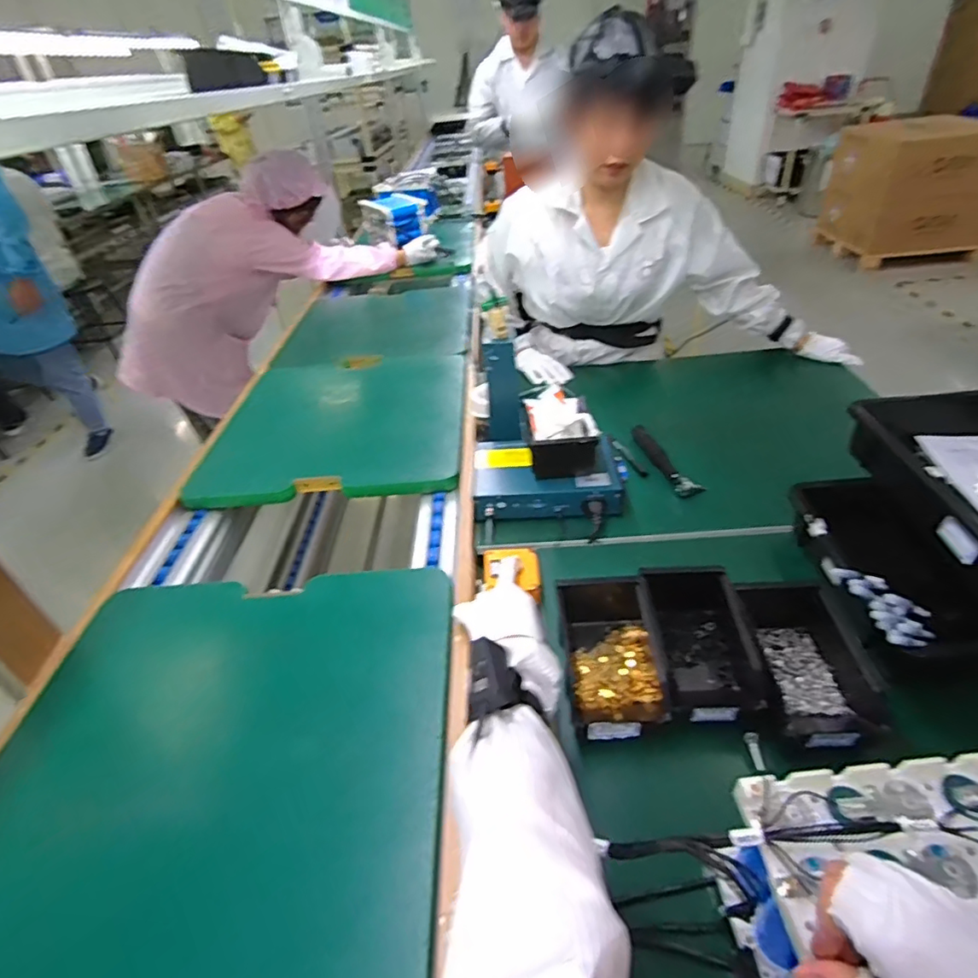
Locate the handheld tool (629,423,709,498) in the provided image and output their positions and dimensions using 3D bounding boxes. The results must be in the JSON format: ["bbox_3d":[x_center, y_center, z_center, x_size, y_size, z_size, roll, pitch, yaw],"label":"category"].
[{"bbox_3d":[0.298,-0.053,0.969,0.039,0.025,0.203,-15,39,-10],"label":"handheld tool"}]

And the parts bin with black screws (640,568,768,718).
[{"bbox_3d":[0.241,0.172,0.652,0.104,0.068,0.192,-5,38,3],"label":"parts bin with black screws"}]

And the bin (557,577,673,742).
[{"bbox_3d":[0.139,0.189,0.654,0.107,0.075,0.197,-5,38,2],"label":"bin"}]

